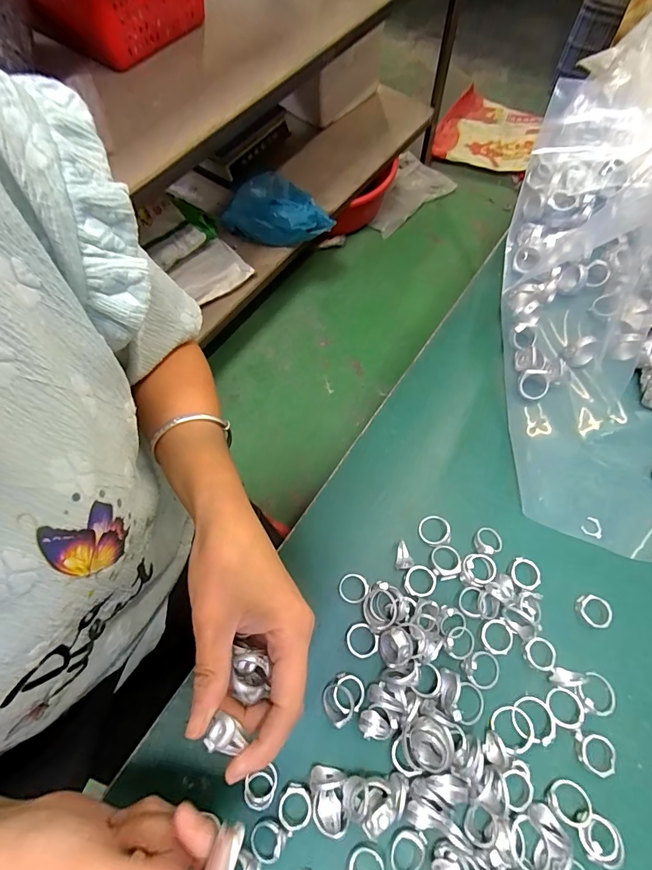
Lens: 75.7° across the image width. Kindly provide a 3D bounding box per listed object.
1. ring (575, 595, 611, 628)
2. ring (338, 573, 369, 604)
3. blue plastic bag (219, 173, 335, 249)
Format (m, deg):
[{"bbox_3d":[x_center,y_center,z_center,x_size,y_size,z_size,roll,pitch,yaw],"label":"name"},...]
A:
[{"bbox_3d":[0.192,0.127,0.302,0.021,0.009,0.020,1,67,-1],"label":"ring"},{"bbox_3d":[0.020,0.112,0.306,0.023,0.004,0.021,-3,80,17],"label":"ring"},{"bbox_3d":[-0.130,-0.566,1.083,0.276,0.098,0.181,-10,67,-3],"label":"blue plastic bag"}]

